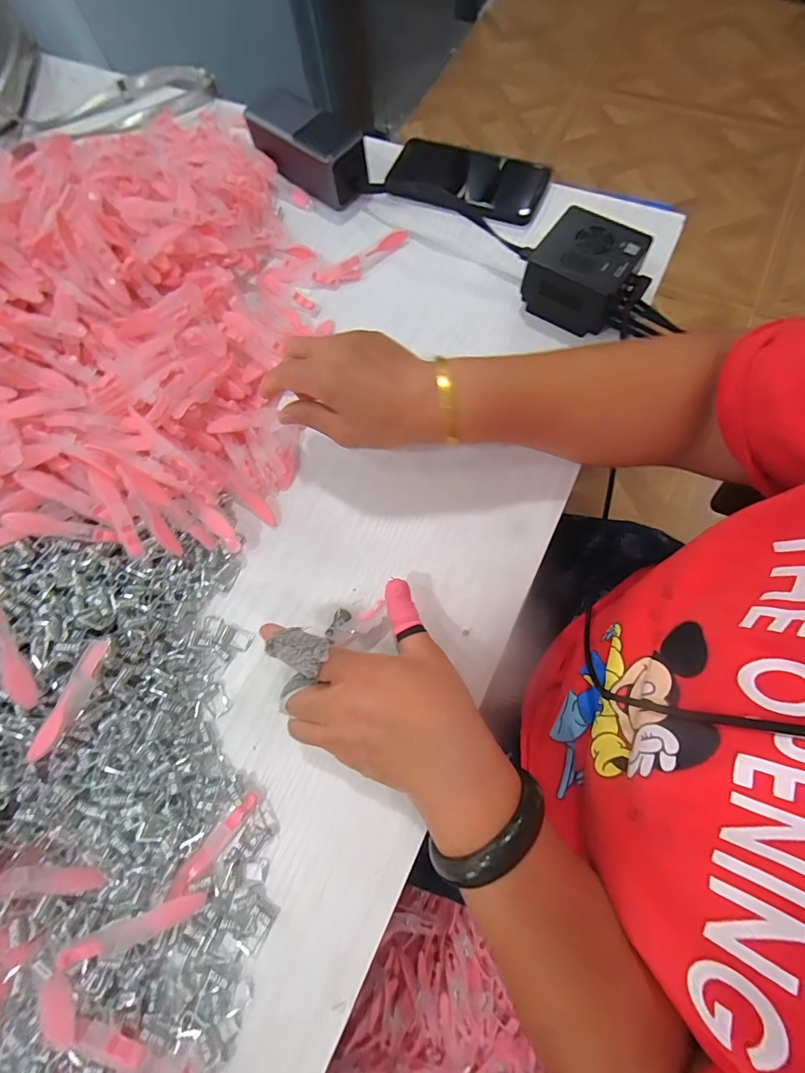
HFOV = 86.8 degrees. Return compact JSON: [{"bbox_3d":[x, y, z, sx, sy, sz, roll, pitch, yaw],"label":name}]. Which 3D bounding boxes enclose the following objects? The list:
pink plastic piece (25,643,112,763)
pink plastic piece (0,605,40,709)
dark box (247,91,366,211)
[{"bbox_3d":[-0.213,0.105,0.272,0.017,0.011,0.077,20,75,9],"label":"pink plastic piece"},{"bbox_3d":[-0.252,0.071,0.271,0.011,0.013,0.079,-20,93,-4],"label":"pink plastic piece"},{"bbox_3d":[-0.098,-0.403,0.446,0.139,0.056,0.059,43,79,15],"label":"dark box"}]

